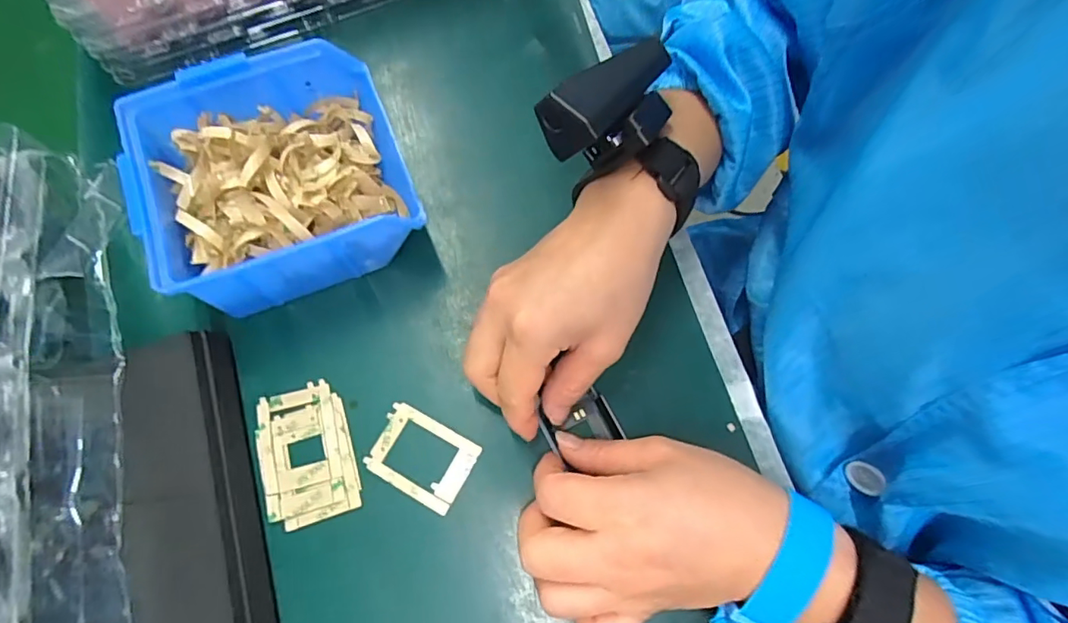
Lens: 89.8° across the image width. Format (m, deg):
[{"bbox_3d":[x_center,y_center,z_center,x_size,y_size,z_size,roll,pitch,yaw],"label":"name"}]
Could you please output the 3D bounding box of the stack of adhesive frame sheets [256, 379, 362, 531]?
[{"bbox_3d":[-0.123,0.076,0.290,0.047,0.004,0.071,-17,72,-6],"label":"stack of adhesive frame sheets"}]

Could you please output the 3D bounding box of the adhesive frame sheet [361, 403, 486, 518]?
[{"bbox_3d":[-0.061,0.079,0.292,0.054,0.004,0.040,27,73,8],"label":"adhesive frame sheet"}]

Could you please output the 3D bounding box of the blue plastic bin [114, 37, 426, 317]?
[{"bbox_3d":[-0.141,-0.071,0.307,0.131,0.069,0.122,-21,72,-8],"label":"blue plastic bin"}]

